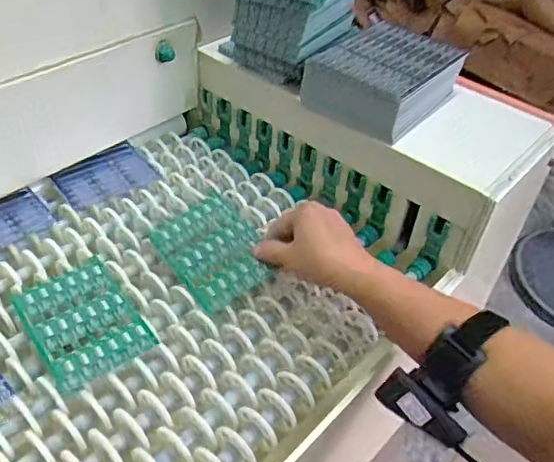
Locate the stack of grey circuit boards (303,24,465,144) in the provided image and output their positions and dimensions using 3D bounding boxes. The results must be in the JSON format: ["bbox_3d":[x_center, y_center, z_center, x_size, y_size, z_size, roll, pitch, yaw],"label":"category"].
[{"bbox_3d":[0.119,-0.170,0.640,0.119,0.059,0.150,32,48,27],"label":"stack of grey circuit boards"}]

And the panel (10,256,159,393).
[{"bbox_3d":[-0.172,0.079,0.514,0.086,0.007,0.120,-25,49,-29],"label":"panel"}]

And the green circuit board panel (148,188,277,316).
[{"bbox_3d":[-0.064,0.018,0.584,0.086,0.004,0.123,-34,57,-14],"label":"green circuit board panel"}]

